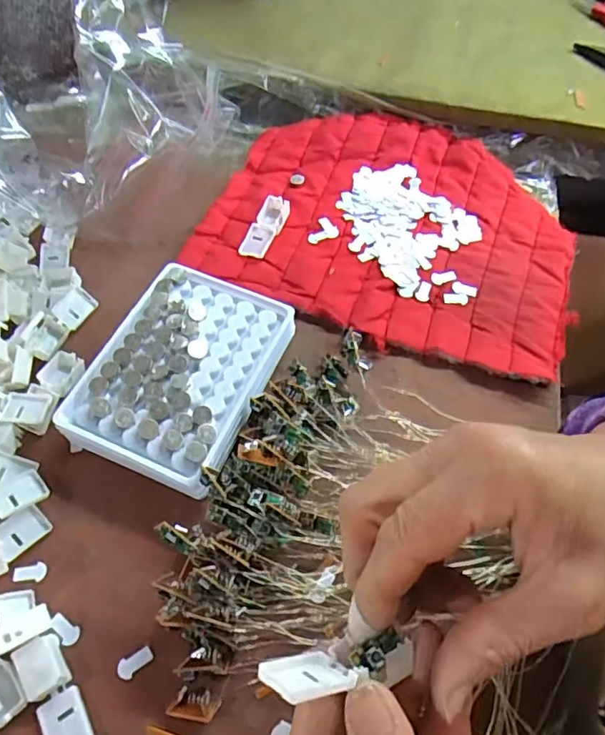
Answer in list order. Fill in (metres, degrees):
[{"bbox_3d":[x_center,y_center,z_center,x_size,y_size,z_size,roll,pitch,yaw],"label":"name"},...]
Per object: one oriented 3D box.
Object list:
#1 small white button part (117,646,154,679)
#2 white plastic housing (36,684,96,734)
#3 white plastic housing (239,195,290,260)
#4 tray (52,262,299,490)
[{"bbox_3d":[-0.084,0.147,0.270,0.017,0.004,0.009,-28,66,-18],"label":"small white button part"},{"bbox_3d":[-0.111,0.168,0.254,0.020,0.005,0.028,-29,65,-18],"label":"white plastic housing"},{"bbox_3d":[-0.028,-0.106,0.409,0.022,0.010,0.056,16,60,7],"label":"white plastic housing"},{"bbox_3d":[-0.074,0.002,0.335,0.098,0.025,0.134,19,61,9],"label":"tray"}]

